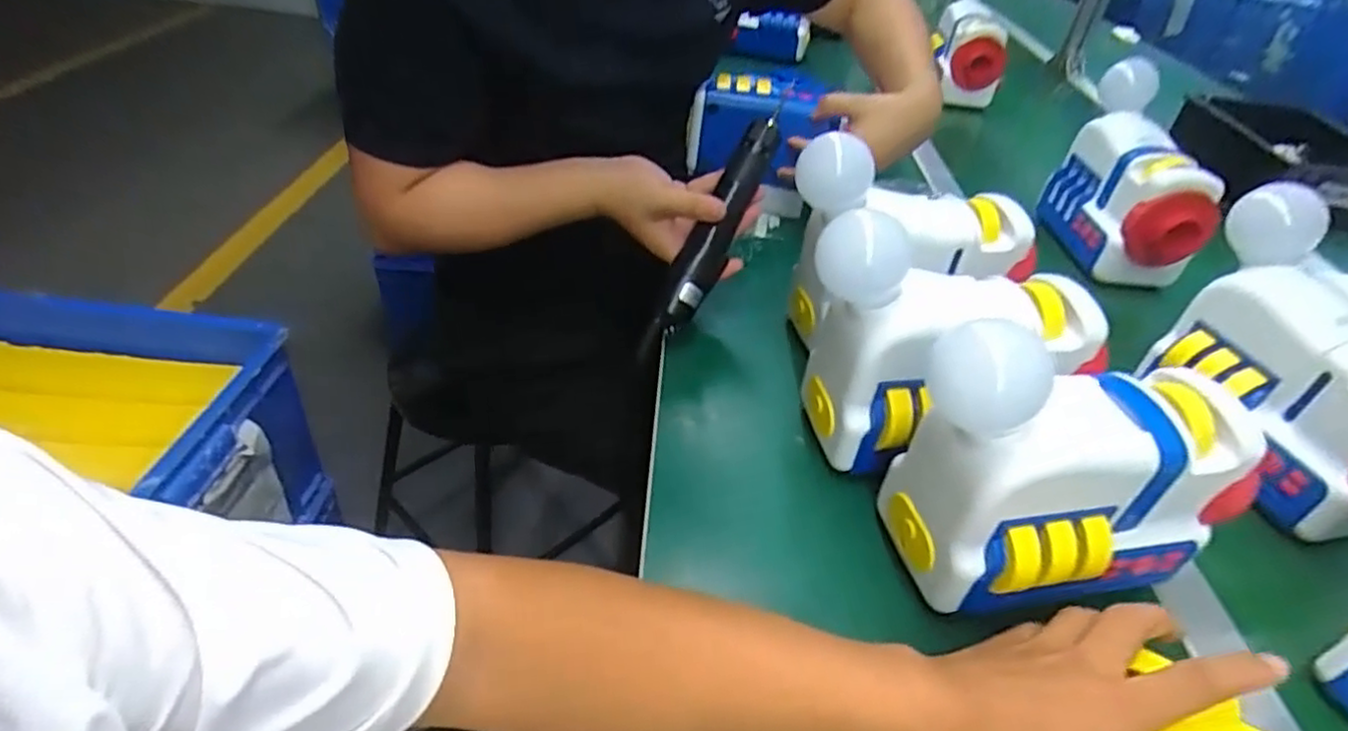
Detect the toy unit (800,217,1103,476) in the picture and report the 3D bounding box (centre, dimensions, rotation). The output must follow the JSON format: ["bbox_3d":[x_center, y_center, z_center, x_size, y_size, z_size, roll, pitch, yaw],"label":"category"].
[{"bbox_3d":[0.200,-0.015,0.504,0.210,0.179,0.099,1,40,-7],"label":"toy unit"}]

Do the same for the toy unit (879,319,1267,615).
[{"bbox_3d":[0.243,0.059,0.422,0.200,0.165,0.102,-6,41,-14],"label":"toy unit"}]

